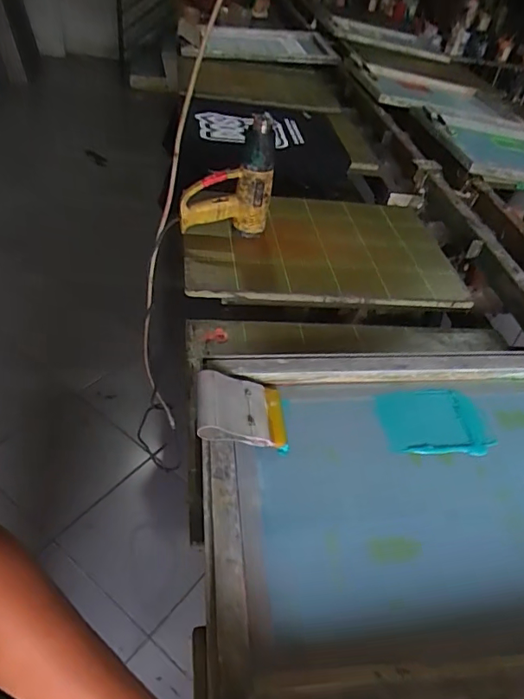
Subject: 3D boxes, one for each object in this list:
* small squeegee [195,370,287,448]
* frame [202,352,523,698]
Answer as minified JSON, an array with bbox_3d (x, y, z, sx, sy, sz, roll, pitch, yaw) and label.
[{"bbox_3d":[-0.029,0.085,0.696,0.123,0.021,0.107,12,47,-20],"label":"small squeegee"},{"bbox_3d":[0.252,0.190,0.635,0.677,0.054,0.506,-3,45,-7],"label":"frame"}]

